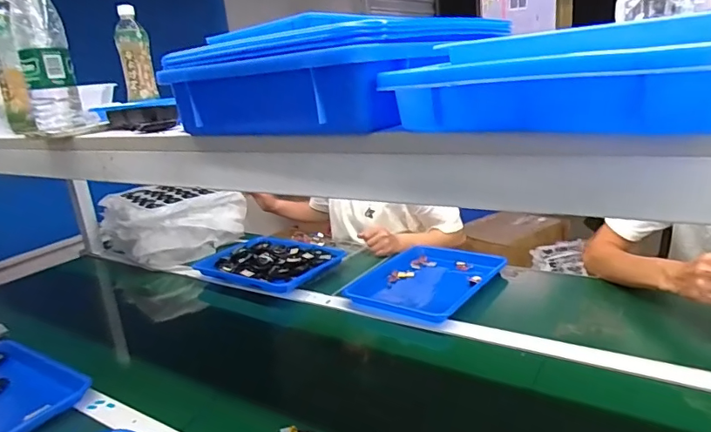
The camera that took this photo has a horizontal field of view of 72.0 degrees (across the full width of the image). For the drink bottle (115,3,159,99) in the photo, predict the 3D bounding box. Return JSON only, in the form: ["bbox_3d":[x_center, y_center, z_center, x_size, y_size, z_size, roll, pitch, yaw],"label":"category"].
[{"bbox_3d":[-0.457,-0.326,1.019,0.062,0.194,0.054,-11,18,-18],"label":"drink bottle"}]

